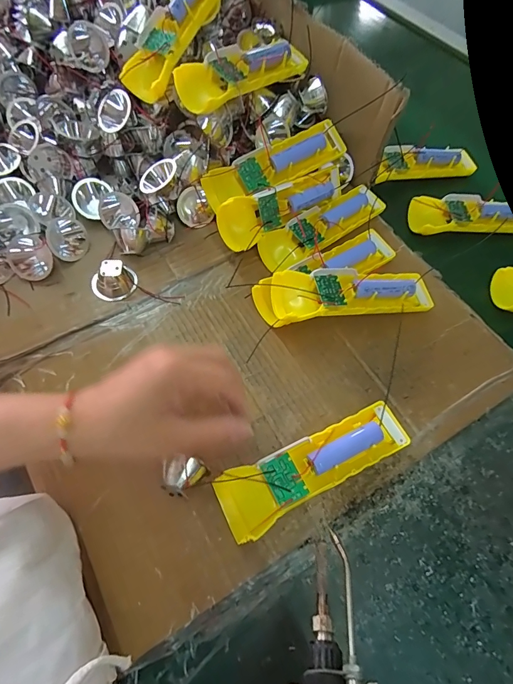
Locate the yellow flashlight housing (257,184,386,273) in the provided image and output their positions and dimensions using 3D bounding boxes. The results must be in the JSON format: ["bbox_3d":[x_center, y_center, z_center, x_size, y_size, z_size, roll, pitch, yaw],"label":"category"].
[{"bbox_3d":[0.075,-0.129,0.423,0.149,0.031,0.044,-32,67,-11],"label":"yellow flashlight housing"}]

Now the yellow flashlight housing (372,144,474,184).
[{"bbox_3d":[0.211,-0.225,0.473,0.131,0.033,0.033,-10,65,-1],"label":"yellow flashlight housing"}]

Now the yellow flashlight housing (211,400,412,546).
[{"bbox_3d":[0.047,0.099,0.301,0.156,0.033,0.046,-26,66,-8],"label":"yellow flashlight housing"}]

